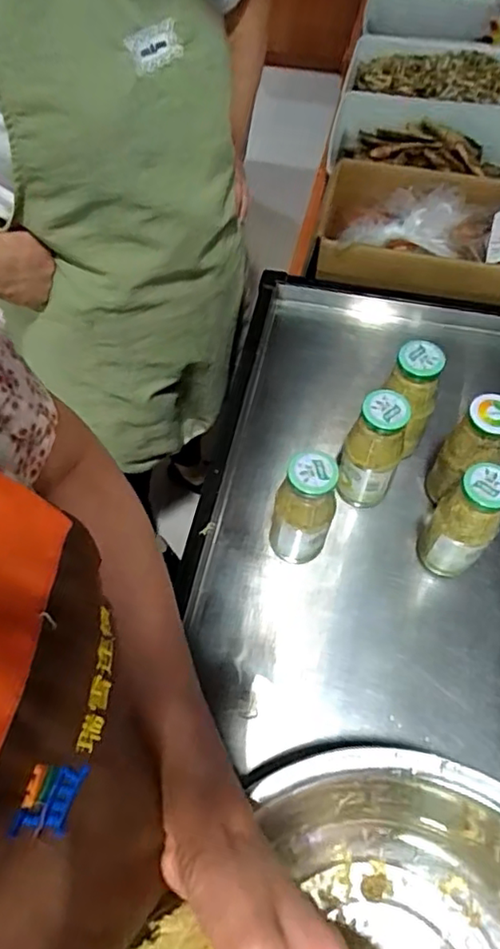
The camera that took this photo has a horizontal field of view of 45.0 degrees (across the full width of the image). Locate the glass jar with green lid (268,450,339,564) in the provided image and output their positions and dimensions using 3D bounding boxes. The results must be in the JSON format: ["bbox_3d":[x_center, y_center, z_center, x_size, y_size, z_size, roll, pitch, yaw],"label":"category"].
[{"bbox_3d":[0.055,0.046,0.642,0.062,0.176,0.058,0,60,1],"label":"glass jar with green lid"}]

